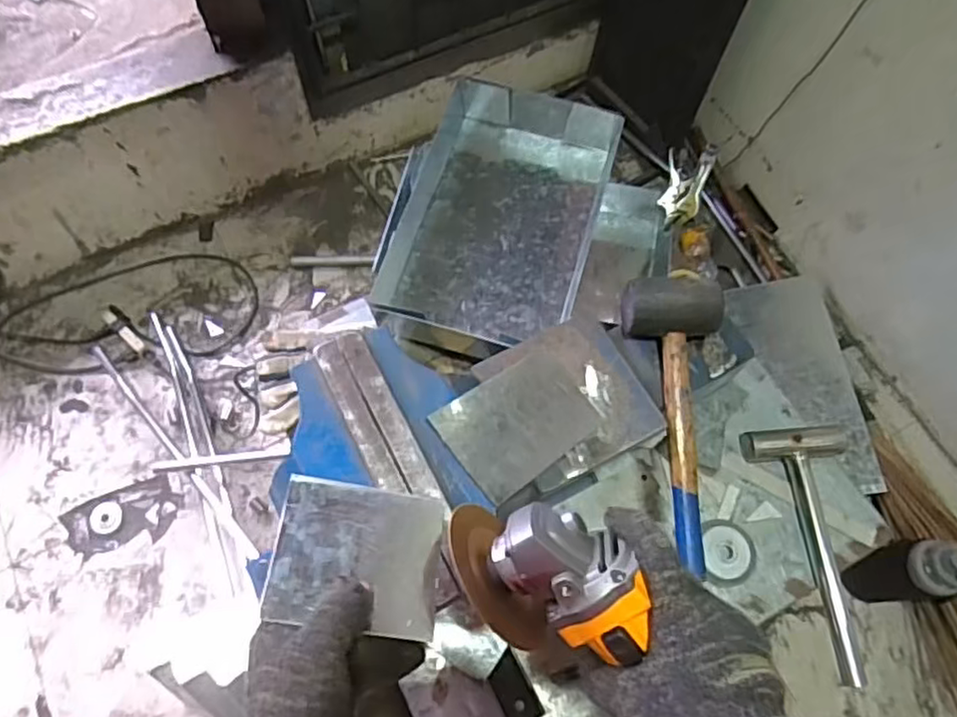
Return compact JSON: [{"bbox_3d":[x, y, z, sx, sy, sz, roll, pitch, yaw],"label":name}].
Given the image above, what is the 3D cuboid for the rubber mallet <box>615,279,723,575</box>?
[{"bbox_3d":[0.211,0.066,0.685,0.101,0.053,0.301,-3,80,-2],"label":"rubber mallet"}]

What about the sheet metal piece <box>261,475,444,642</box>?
[{"bbox_3d":[-0.079,0.132,0.447,0.110,0.009,0.098,15,50,-17],"label":"sheet metal piece"}]

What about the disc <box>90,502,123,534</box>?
[{"bbox_3d":[-0.751,0.321,1.333,0.058,0.009,0.063,0,67,-1],"label":"disc"}]

